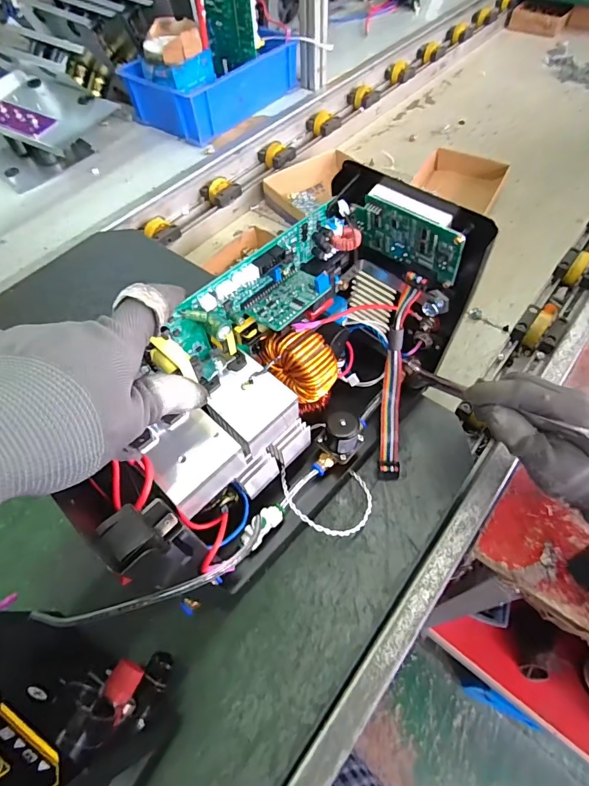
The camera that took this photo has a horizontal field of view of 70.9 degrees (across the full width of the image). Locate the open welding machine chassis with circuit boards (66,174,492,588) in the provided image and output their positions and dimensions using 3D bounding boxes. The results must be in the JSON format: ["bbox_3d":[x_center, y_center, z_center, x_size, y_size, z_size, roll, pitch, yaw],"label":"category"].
[{"bbox_3d":[0.011,0.006,0.318,0.134,0.198,0.278,33,65,21],"label":"open welding machine chassis with circuit boards"}]

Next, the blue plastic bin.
[{"bbox_3d":[-0.156,-0.598,0.787,0.185,0.085,0.279,33,65,21],"label":"blue plastic bin"}]

